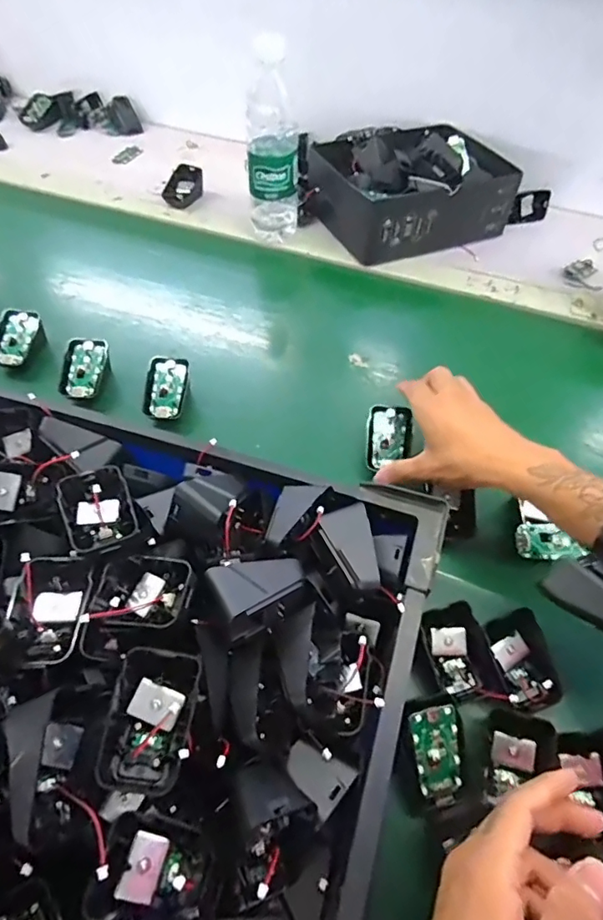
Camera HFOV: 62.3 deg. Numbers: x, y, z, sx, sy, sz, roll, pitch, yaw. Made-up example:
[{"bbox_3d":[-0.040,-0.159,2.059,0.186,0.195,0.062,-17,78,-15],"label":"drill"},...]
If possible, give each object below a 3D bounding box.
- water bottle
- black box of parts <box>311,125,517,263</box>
[{"bbox_3d":[-0.035,-0.395,0.643,0.069,0.219,0.060,0,56,-3],"label":"water bottle"},{"bbox_3d":[0.158,-0.399,0.725,0.253,0.087,0.198,-20,59,-15],"label":"black box of parts"}]

